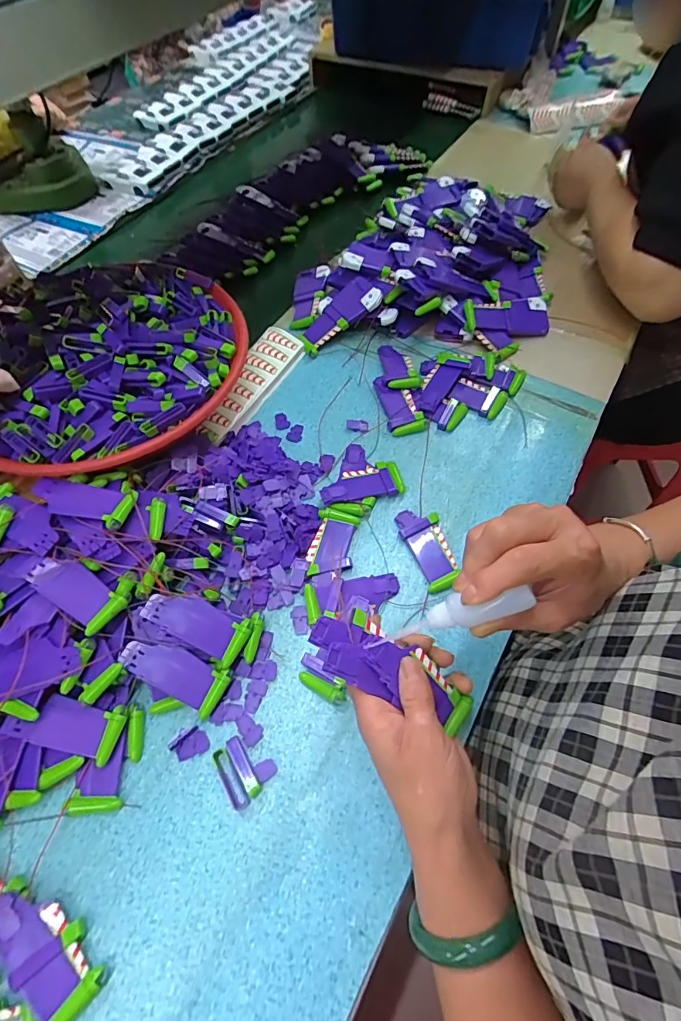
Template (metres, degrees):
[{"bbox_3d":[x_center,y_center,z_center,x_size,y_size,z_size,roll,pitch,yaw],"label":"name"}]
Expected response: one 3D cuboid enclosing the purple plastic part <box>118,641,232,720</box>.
[{"bbox_3d":[-0.141,0.137,0.383,0.089,0.011,0.038,27,62,-3],"label":"purple plastic part"}]

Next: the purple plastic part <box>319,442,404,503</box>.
[{"bbox_3d":[0.020,-0.044,0.501,0.087,0.014,0.075,-9,60,-4],"label":"purple plastic part"}]

